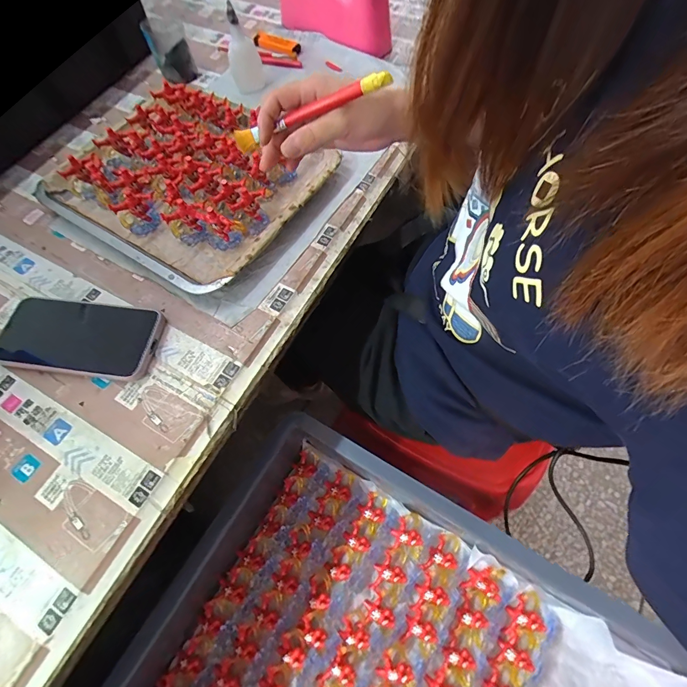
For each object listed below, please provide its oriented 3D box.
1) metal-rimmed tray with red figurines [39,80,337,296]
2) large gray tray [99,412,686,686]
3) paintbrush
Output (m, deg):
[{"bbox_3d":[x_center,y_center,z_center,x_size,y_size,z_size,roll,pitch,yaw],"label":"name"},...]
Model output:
[{"bbox_3d":[-0.171,-0.197,0.424,0.285,0.065,0.236,30,69,15],"label":"metal-rimmed tray with red figurines"},{"bbox_3d":[0.083,0.399,0.360,0.575,0.100,0.418,28,69,15],"label":"large gray tray"},{"bbox_3d":[-0.030,-0.188,0.294,0.141,0.019,0.013,-10,62,23],"label":"paintbrush"}]

